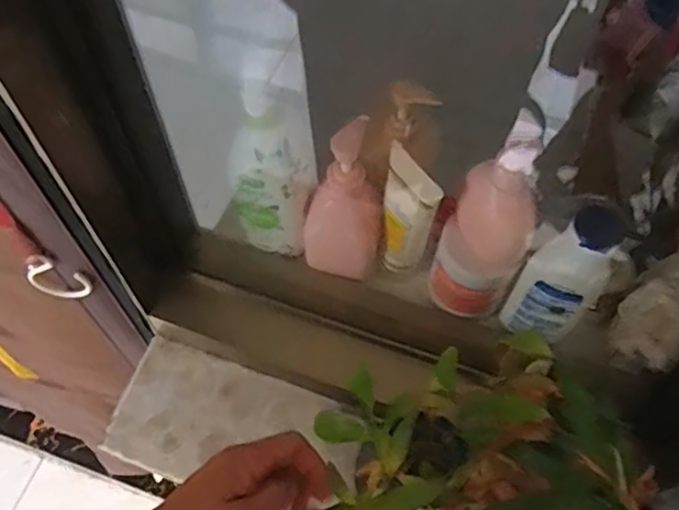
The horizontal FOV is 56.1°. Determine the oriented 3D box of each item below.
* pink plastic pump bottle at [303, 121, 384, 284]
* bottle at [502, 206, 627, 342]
[{"bbox_3d":[0.003,-0.041,0.522,0.063,0.150,0.053,12,61,6],"label":"pink plastic pump bottle"},{"bbox_3d":[0.166,0.021,0.478,0.054,0.153,0.031,35,66,17],"label":"bottle"}]

